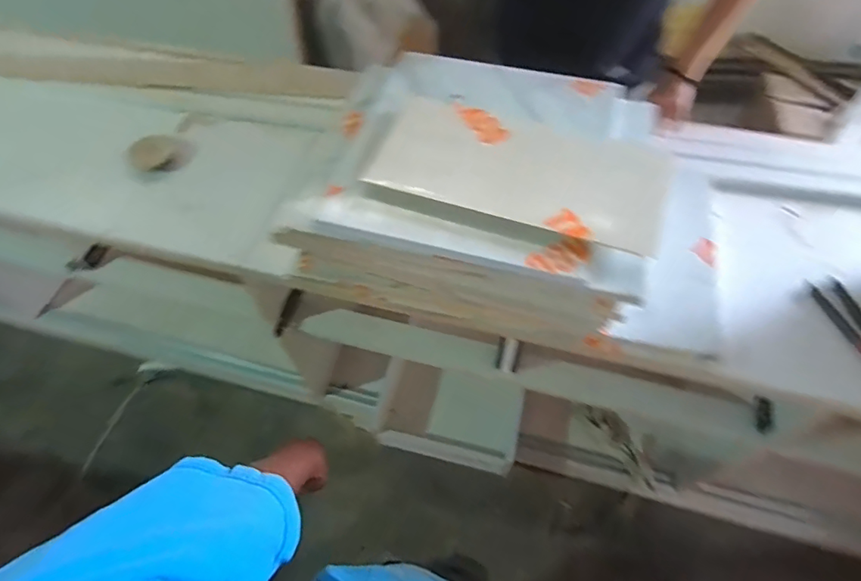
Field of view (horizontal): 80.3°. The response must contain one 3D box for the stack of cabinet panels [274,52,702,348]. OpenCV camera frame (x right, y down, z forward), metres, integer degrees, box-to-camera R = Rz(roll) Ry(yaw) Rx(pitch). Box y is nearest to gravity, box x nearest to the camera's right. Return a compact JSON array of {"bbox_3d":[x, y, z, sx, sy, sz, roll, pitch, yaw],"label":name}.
[{"bbox_3d":[0.085,-0.166,0.828,0.519,0.198,0.412,12,59,10],"label":"stack of cabinet panels"}]

